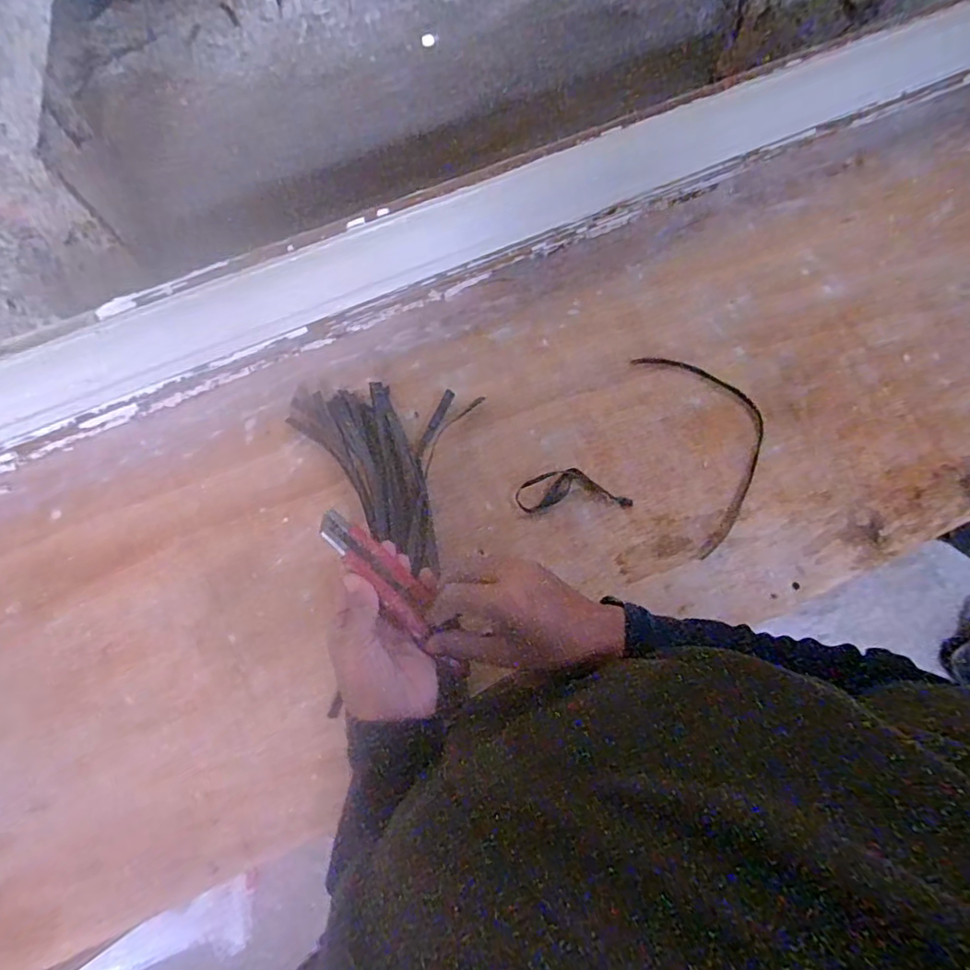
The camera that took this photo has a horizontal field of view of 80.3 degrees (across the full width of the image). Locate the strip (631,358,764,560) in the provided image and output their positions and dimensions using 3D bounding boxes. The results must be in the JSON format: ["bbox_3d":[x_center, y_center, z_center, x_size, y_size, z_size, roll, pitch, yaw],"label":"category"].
[{"bbox_3d":[0.244,-0.045,0.606,0.114,0.015,0.221,-13,71,-4],"label":"strip"}]

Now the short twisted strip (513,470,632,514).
[{"bbox_3d":[0.091,0.005,0.593,0.116,0.007,0.041,-3,71,-1],"label":"short twisted strip"}]

